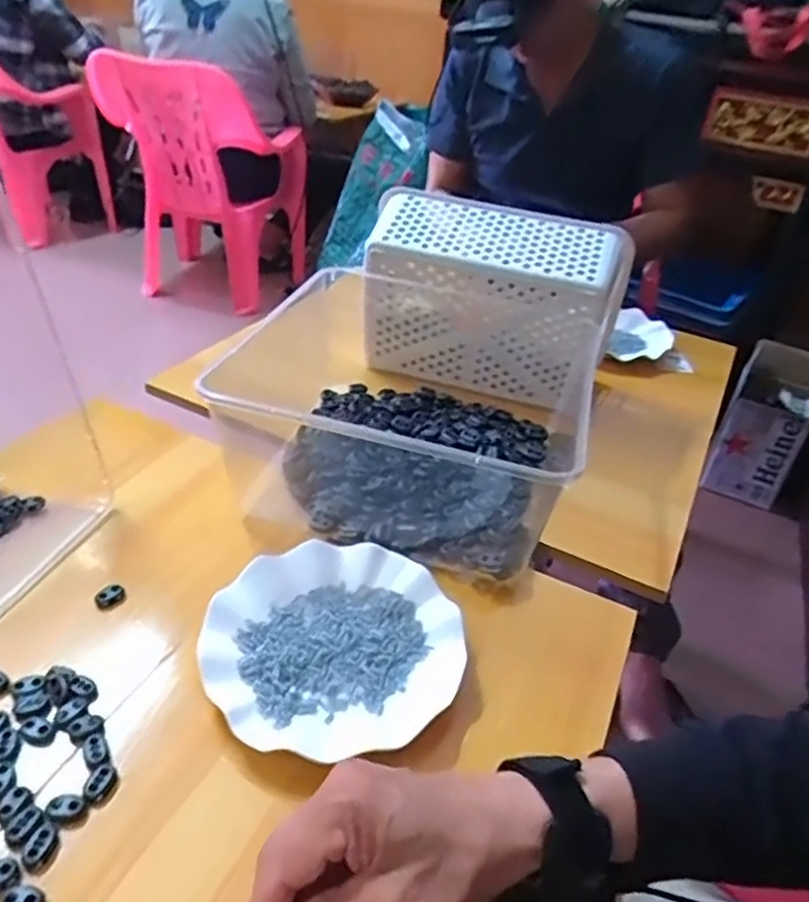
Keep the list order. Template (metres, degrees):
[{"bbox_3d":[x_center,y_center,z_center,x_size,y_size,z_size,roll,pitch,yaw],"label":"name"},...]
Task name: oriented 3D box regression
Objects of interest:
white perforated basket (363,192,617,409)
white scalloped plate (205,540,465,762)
[{"bbox_3d":[0.094,-0.168,0.802,0.273,0.188,0.107,16,36,13],"label":"white perforated basket"},{"bbox_3d":[-0.051,0.136,0.498,0.176,0.019,0.179,4,35,-3],"label":"white scalloped plate"}]

